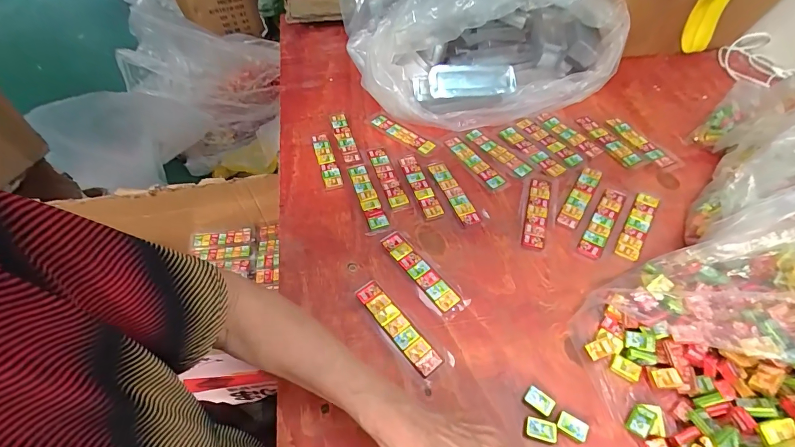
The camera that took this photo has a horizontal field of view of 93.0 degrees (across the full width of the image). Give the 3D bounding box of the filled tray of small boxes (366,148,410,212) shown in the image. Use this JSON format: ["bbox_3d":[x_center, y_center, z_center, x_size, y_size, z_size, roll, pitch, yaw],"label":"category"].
[{"bbox_3d":[-0.015,-0.068,0.547,0.028,0.006,0.124,-16,53,-9],"label":"filled tray of small boxes"}]

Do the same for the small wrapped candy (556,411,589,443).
[{"bbox_3d":[0.160,0.187,0.347,0.026,0.009,0.018,23,57,20],"label":"small wrapped candy"}]

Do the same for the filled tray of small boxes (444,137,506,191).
[{"bbox_3d":[0.115,-0.094,0.562,0.026,0.006,0.122,-25,55,-16],"label":"filled tray of small boxes"}]

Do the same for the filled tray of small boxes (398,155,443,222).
[{"bbox_3d":[0.031,-0.056,0.536,0.026,0.008,0.122,-16,53,-9],"label":"filled tray of small boxes"}]

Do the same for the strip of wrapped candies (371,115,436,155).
[{"bbox_3d":[0.006,-0.146,0.605,0.122,0.008,0.029,36,62,27],"label":"strip of wrapped candies"}]

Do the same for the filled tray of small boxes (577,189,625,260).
[{"bbox_3d":[0.267,-0.005,0.489,0.027,0.004,0.125,27,58,22],"label":"filled tray of small boxes"}]

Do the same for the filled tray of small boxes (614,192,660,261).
[{"bbox_3d":[0.307,0.001,0.483,0.026,0.008,0.116,27,58,22],"label":"filled tray of small boxes"}]

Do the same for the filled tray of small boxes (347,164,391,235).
[{"bbox_3d":[-0.042,-0.037,0.525,0.031,0.005,0.126,-14,53,-7],"label":"filled tray of small boxes"}]

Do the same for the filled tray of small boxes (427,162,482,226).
[{"bbox_3d":[0.078,-0.046,0.528,0.026,0.010,0.119,-19,54,-12],"label":"filled tray of small boxes"}]

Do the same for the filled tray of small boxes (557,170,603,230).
[{"bbox_3d":[0.250,-0.038,0.517,0.025,0.004,0.122,27,58,22],"label":"filled tray of small boxes"}]

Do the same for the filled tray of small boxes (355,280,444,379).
[{"bbox_3d":[-0.001,0.112,0.411,0.026,0.007,0.122,-33,57,-21],"label":"filled tray of small boxes"}]

